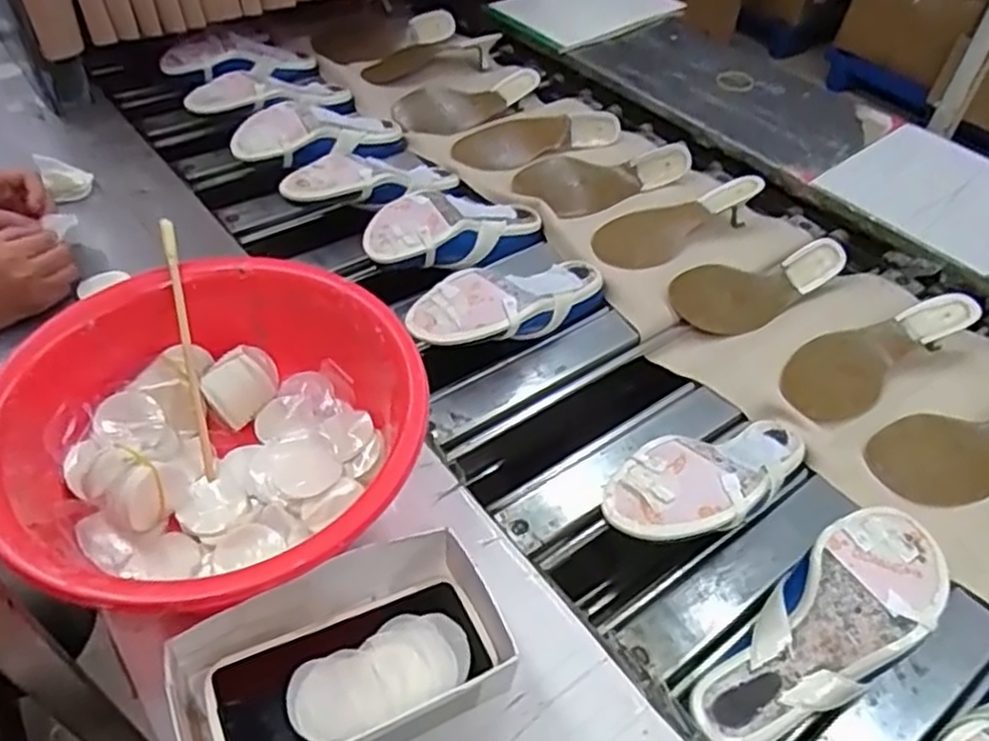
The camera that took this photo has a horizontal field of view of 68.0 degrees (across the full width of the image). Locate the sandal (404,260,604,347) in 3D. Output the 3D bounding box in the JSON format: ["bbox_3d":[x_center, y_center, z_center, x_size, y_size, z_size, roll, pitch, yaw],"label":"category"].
[{"bbox_3d":[0.022,-0.065,0.726,0.230,0.050,0.086,-15,48,-34],"label":"sandal"}]

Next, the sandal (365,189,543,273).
[{"bbox_3d":[-0.044,-0.161,0.819,0.221,0.054,0.089,-14,47,-38],"label":"sandal"}]

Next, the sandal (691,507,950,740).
[{"bbox_3d":[0.231,0.179,0.509,0.228,0.053,0.087,-37,57,-14],"label":"sandal"}]

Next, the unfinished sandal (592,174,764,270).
[{"bbox_3d":[0.216,-0.193,0.879,0.226,0.051,0.091,-27,55,-26],"label":"unfinished sandal"}]

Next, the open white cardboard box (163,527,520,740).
[{"bbox_3d":[-0.090,0.179,0.449,0.197,0.053,0.107,-19,52,-20],"label":"open white cardboard box"}]

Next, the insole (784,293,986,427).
[{"bbox_3d":[0.376,-0.027,0.735,0.219,0.047,0.091,-26,54,-26],"label":"insole"}]

